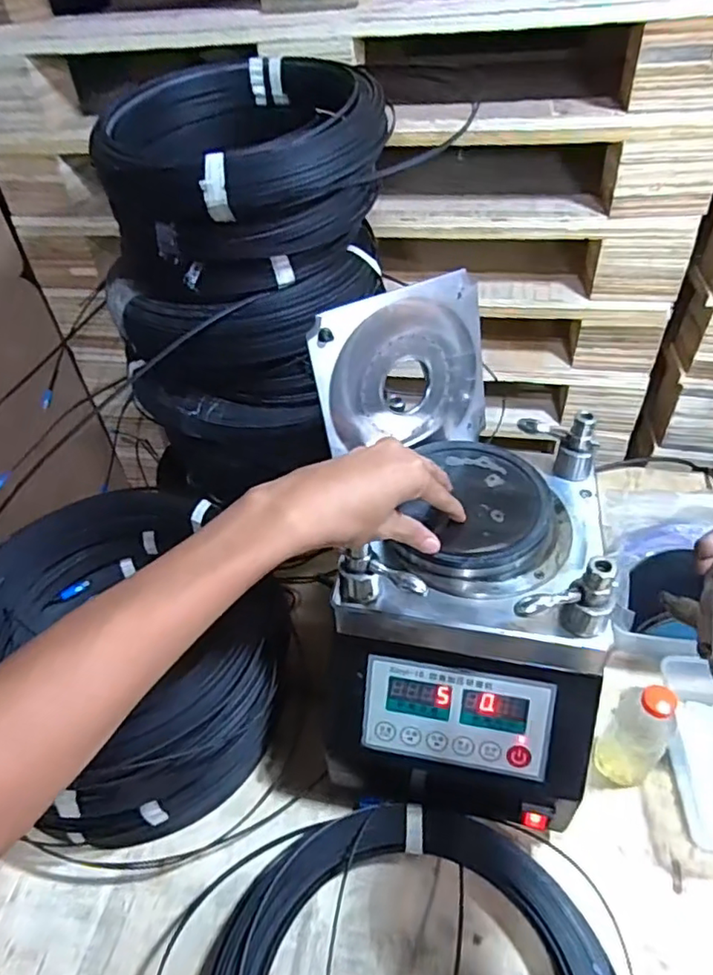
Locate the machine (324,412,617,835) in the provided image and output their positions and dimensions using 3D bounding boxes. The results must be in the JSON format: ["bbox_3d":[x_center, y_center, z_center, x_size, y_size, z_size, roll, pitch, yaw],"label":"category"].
[{"bbox_3d":[0.098,0.119,0.548,0.221,0.251,0.261,2,45,8],"label":"machine"}]

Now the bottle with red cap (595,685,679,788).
[{"bbox_3d":[0.261,0.230,0.550,0.049,0.134,0.042,25,52,28],"label":"bottle with red cap"}]

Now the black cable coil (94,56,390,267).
[{"bbox_3d":[-0.125,-0.364,0.654,0.289,0.125,0.252,-31,50,-25],"label":"black cable coil"}]

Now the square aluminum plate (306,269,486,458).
[{"bbox_3d":[0.045,-0.099,0.538,0.172,0.155,0.010,-22,33,-20],"label":"square aluminum plate"}]

